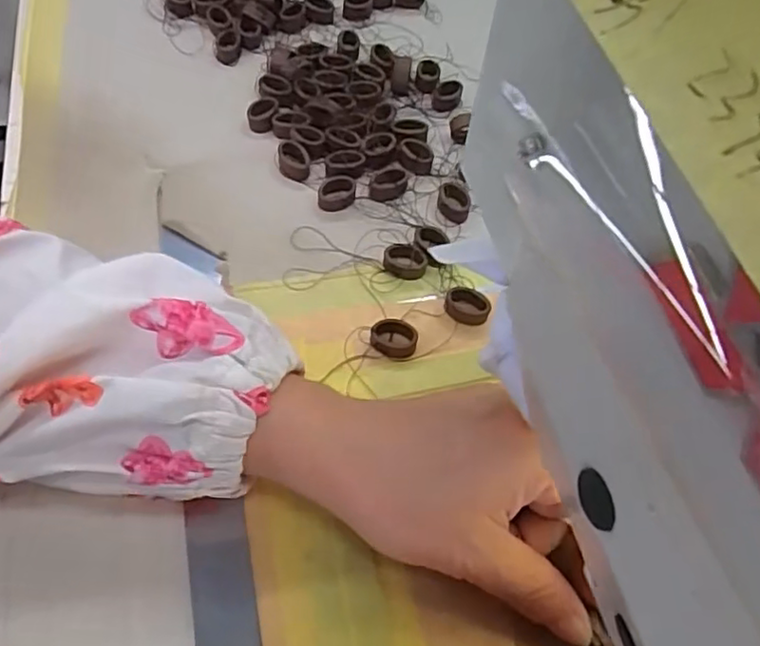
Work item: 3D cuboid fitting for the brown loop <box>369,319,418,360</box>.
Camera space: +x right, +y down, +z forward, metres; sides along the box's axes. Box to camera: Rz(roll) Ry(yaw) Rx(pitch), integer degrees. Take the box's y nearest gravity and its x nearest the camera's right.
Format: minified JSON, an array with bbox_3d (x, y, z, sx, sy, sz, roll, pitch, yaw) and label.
[{"bbox_3d":[0.006,0.006,0.280,0.020,0.011,0.015,13,58,4],"label":"brown loop"}]

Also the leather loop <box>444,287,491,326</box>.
[{"bbox_3d":[0.041,-0.008,0.291,0.021,0.009,0.013,23,59,10],"label":"leather loop"}]

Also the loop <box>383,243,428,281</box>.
[{"bbox_3d":[0.012,-0.030,0.302,0.020,0.008,0.014,5,58,0],"label":"loop"}]

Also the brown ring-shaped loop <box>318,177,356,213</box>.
[{"bbox_3d":[-0.022,-0.067,0.324,0.018,0.008,0.018,6,58,0],"label":"brown ring-shaped loop"}]

